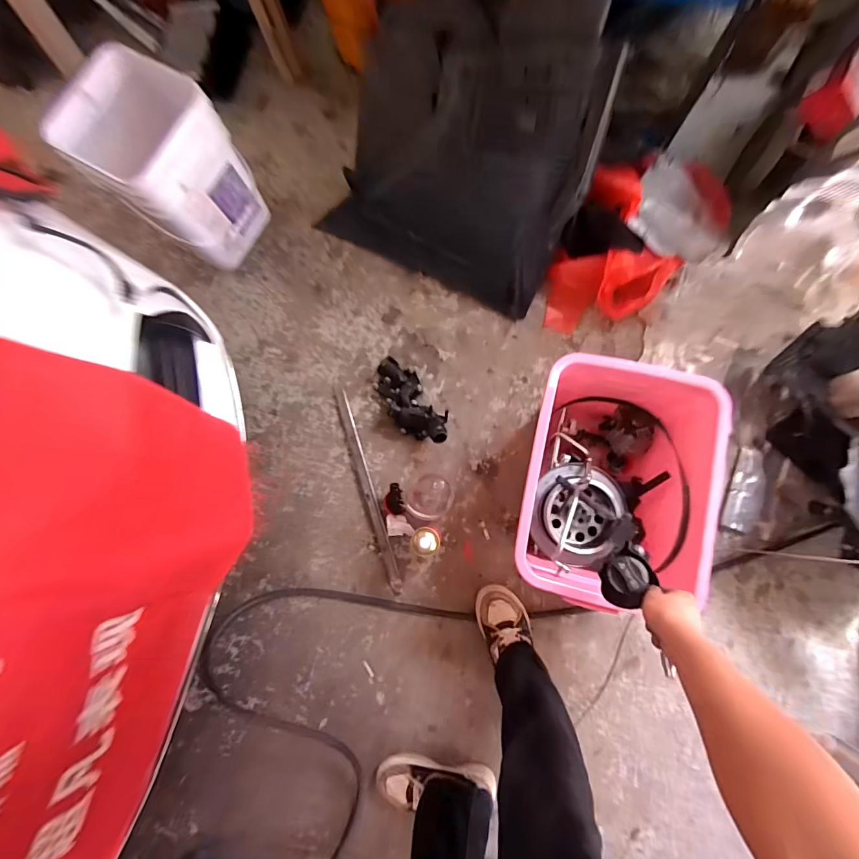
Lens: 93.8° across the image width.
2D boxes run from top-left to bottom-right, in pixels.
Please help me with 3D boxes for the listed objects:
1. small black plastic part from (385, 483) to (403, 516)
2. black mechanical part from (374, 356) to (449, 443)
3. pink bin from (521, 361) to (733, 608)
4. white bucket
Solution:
[{"bbox_3d":[-0.087,0.174,1.005,0.046,0.024,0.087,5,114,4],"label":"small black plastic part"},{"bbox_3d":[-0.053,-0.070,1.044,0.119,0.080,0.261,-39,83,-2],"label":"black mechanical part"},{"bbox_3d":[0.380,0.112,0.874,0.351,0.231,0.482,12,84,7],"label":"pink bin"},{"bbox_3d":[-0.627,-0.637,1.020,0.287,0.371,0.281,42,87,7],"label":"white bucket"}]

